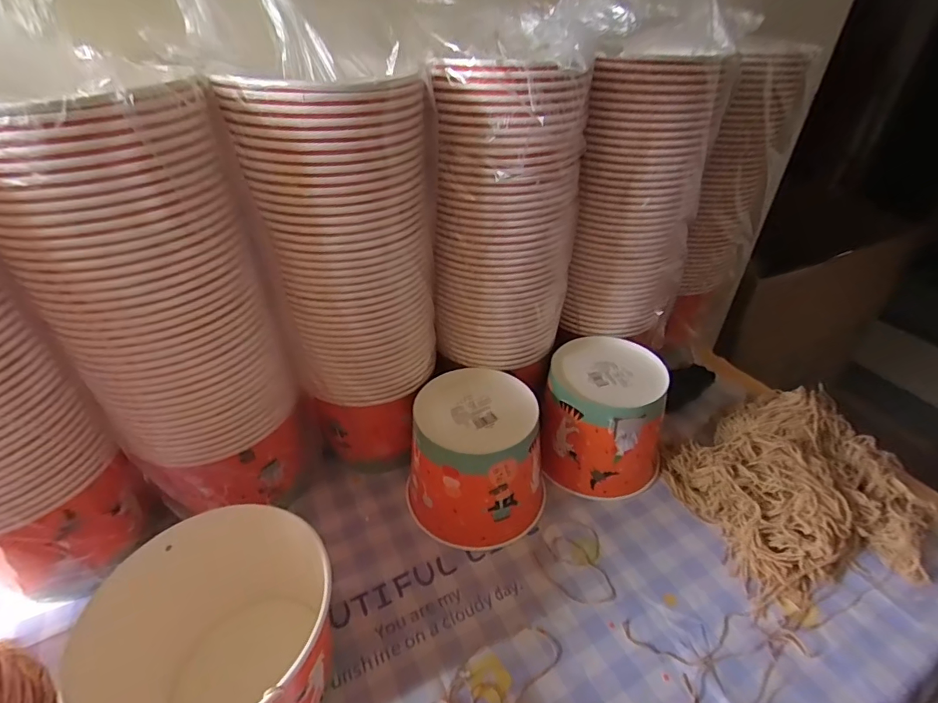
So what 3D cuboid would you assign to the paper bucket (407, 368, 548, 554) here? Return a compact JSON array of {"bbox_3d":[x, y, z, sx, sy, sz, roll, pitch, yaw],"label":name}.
[{"bbox_3d":[0.013,0.118,0.505,0.140,0.134,0.131,0,37,0],"label":"paper bucket"}]

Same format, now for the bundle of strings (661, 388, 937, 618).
[{"bbox_3d":[0.369,0.141,0.525,0.248,0.064,0.234,-8,38,-12],"label":"bundle of strings"}]

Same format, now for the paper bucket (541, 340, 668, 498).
[{"bbox_3d":[0.160,0.078,0.553,0.133,0.136,0.128,0,37,0],"label":"paper bucket"}]

